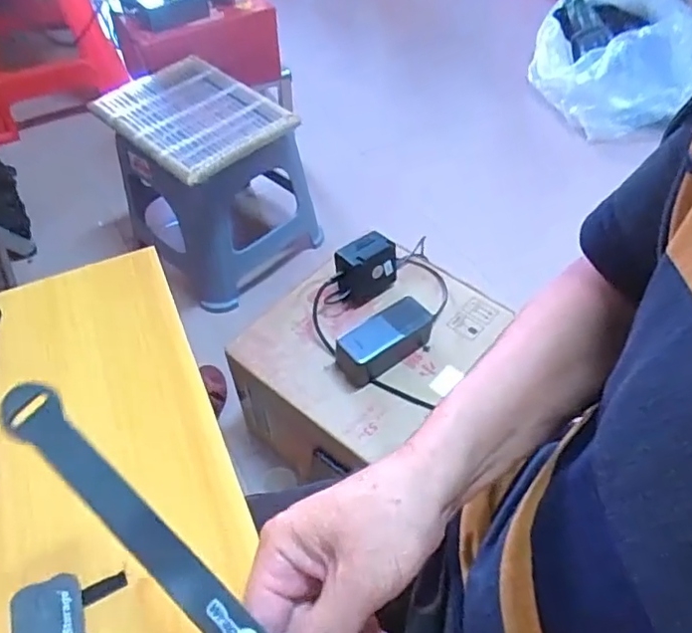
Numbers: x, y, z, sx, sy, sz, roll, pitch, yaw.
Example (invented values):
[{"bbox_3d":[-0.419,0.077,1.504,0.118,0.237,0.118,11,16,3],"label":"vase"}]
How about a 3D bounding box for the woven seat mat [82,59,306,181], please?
[{"bbox_3d":[-0.259,-0.346,1.000,0.221,0.035,0.288,-38,60,-26],"label":"woven seat mat"}]

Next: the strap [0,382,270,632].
[{"bbox_3d":[-0.089,0.107,0.279,0.197,0.010,0.023,44,62,5],"label":"strap"}]

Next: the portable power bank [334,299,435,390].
[{"bbox_3d":[0.050,0.028,0.779,0.136,0.051,0.056,-31,57,-22],"label":"portable power bank"}]

